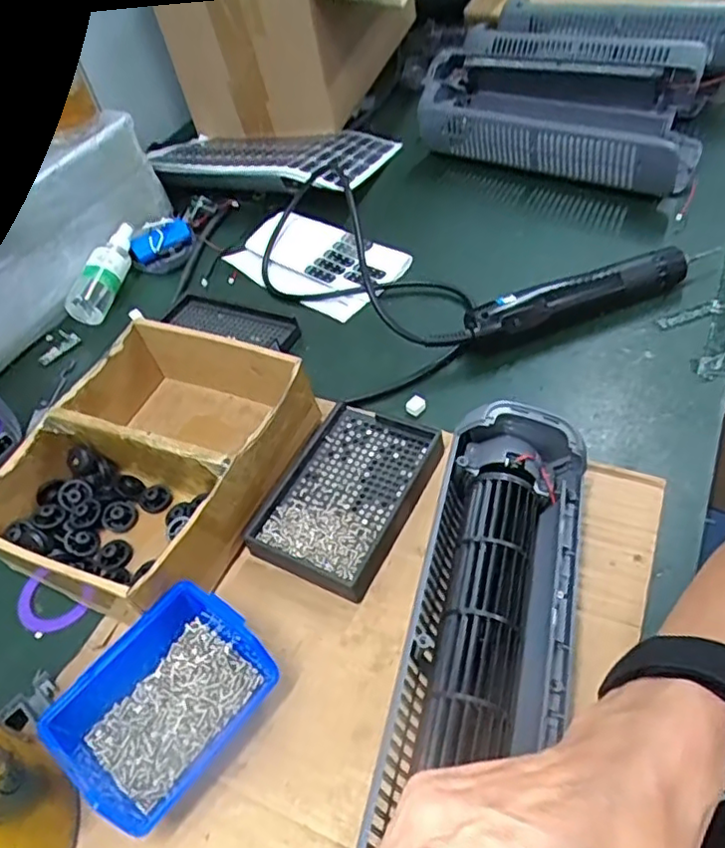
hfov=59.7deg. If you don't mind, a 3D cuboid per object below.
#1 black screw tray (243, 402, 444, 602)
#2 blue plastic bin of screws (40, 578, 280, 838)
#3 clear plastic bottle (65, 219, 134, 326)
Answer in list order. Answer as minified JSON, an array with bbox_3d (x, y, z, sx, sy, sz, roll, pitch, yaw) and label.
[{"bbox_3d":[-0.011,0.047,0.453,0.094,0.027,0.136,17,54,25],"label":"black screw tray"},{"bbox_3d":[-0.111,0.156,0.359,0.082,0.040,0.112,28,59,32],"label":"blue plastic bin of screws"},{"bbox_3d":[-0.277,-0.173,0.687,0.041,0.033,0.139,7,61,12],"label":"clear plastic bottle"}]

